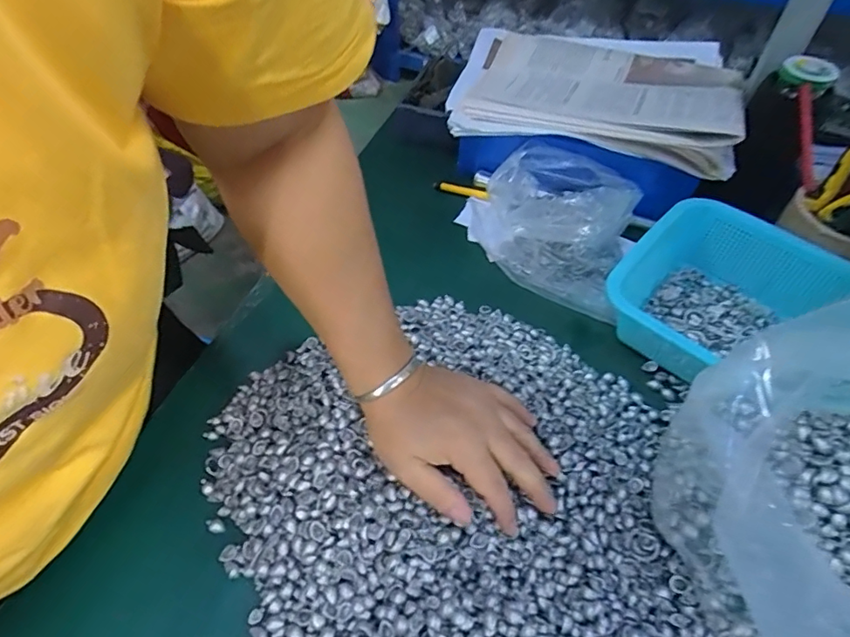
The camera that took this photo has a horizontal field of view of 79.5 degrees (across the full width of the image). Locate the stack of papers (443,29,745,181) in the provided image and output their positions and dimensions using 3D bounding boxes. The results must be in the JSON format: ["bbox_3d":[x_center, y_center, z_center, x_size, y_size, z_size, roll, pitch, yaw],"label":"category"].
[{"bbox_3d":[0.186,-0.269,0.589,0.308,0.048,0.229,16,53,11],"label":"stack of papers"}]

